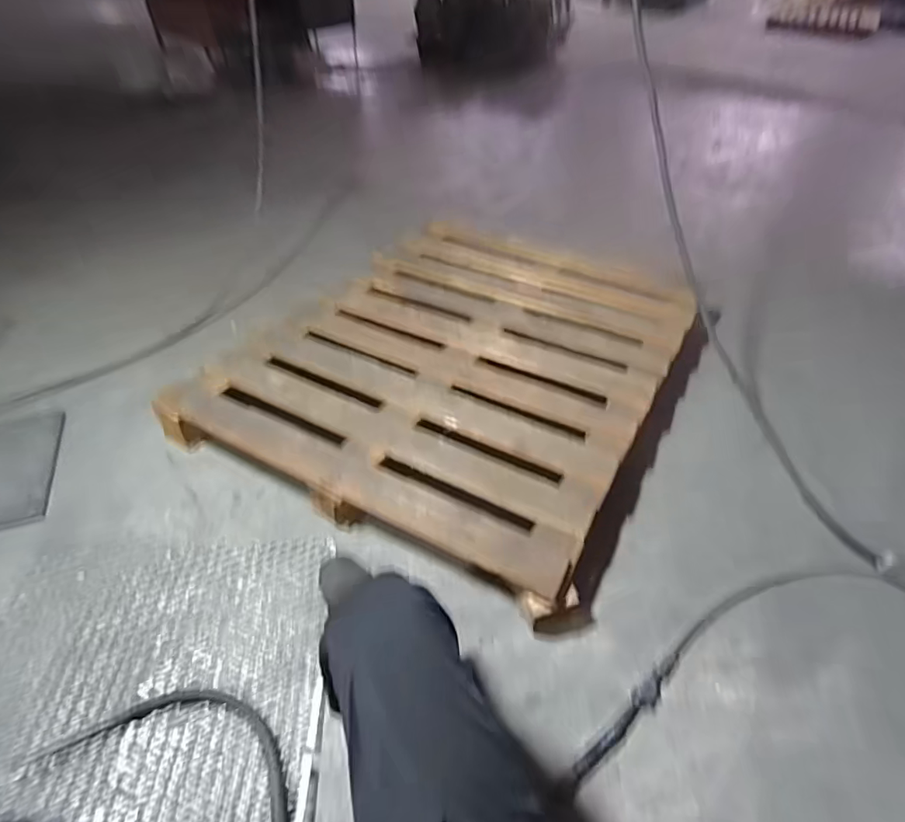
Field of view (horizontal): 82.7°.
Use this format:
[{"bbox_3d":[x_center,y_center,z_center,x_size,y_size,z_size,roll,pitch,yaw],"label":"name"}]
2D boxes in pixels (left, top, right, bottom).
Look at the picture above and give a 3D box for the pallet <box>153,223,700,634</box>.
[{"bbox_3d":[0.075,-0.174,1.511,1.034,0.155,1.326,22,48,18],"label":"pallet"}]

